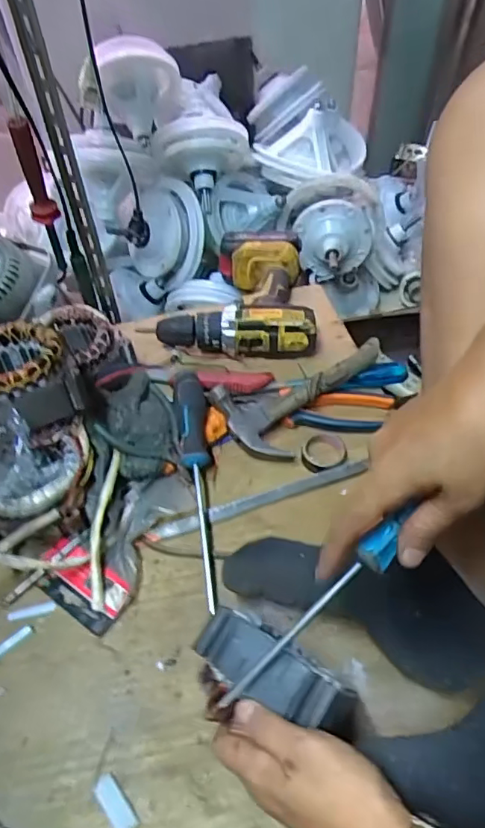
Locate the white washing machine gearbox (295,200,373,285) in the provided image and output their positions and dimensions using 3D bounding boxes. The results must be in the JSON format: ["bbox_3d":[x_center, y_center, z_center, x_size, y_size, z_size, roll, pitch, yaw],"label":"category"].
[{"bbox_3d":[0.139,-0.260,0.832,0.120,0.111,0.083,8,52,8],"label":"white washing machine gearbox"}]

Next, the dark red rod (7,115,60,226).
[{"bbox_3d":[-0.213,-0.244,0.543,0.027,0.108,0.021,-20,53,-13],"label":"dark red rod"}]

